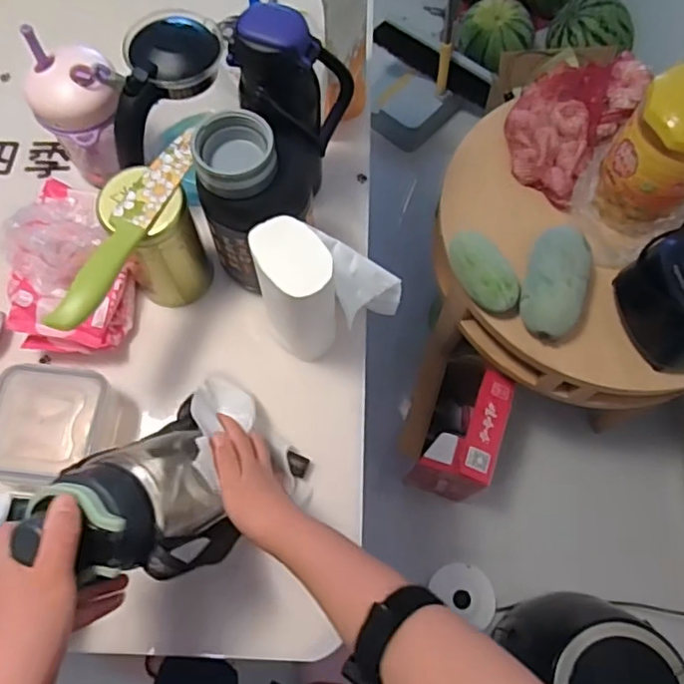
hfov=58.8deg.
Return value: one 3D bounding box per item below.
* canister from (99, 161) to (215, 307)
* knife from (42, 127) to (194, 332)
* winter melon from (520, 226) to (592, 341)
[{"bbox_3d":[-0.190,-0.102,0.628,0.081,0.143,0.074,31,72,9],"label":"canister"},{"bbox_3d":[-0.193,-0.107,0.550,0.035,0.016,0.225,23,71,7],"label":"knife"},{"bbox_3d":[0.322,-0.087,0.916,0.097,0.091,0.150,15,70,4],"label":"winter melon"}]

